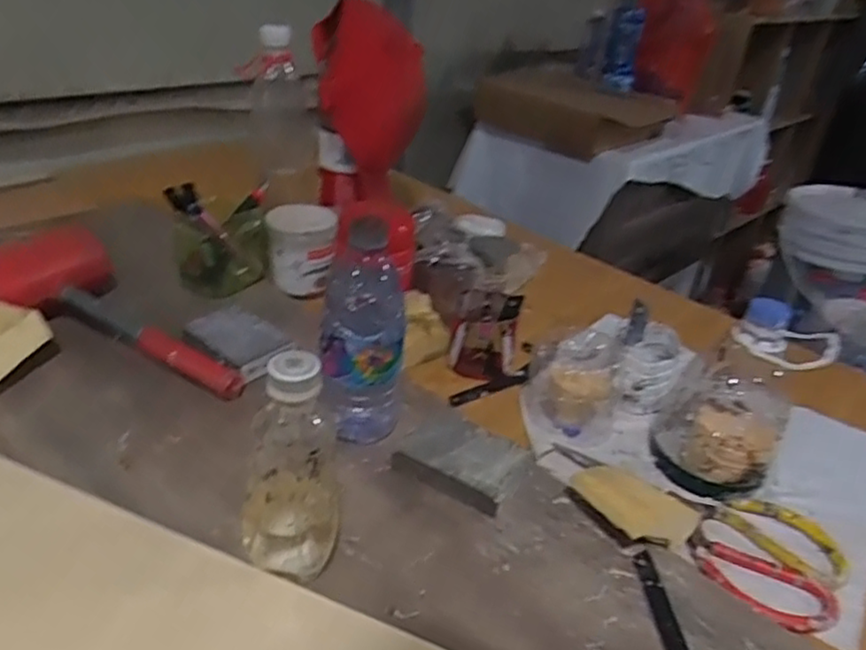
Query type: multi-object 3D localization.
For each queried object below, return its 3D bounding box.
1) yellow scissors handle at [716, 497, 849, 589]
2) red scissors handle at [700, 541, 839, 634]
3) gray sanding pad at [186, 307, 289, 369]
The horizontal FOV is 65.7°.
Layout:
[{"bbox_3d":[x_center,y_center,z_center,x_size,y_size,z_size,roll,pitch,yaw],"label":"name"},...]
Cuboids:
[{"bbox_3d":[0.286,0.170,0.544,0.061,0.006,0.097,-17,39,-33],"label":"yellow scissors handle"},{"bbox_3d":[0.249,0.196,0.500,0.093,0.008,0.055,23,35,24],"label":"red scissors handle"},{"bbox_3d":[-0.196,0.012,0.674,0.097,0.017,0.072,28,38,30],"label":"gray sanding pad"}]

